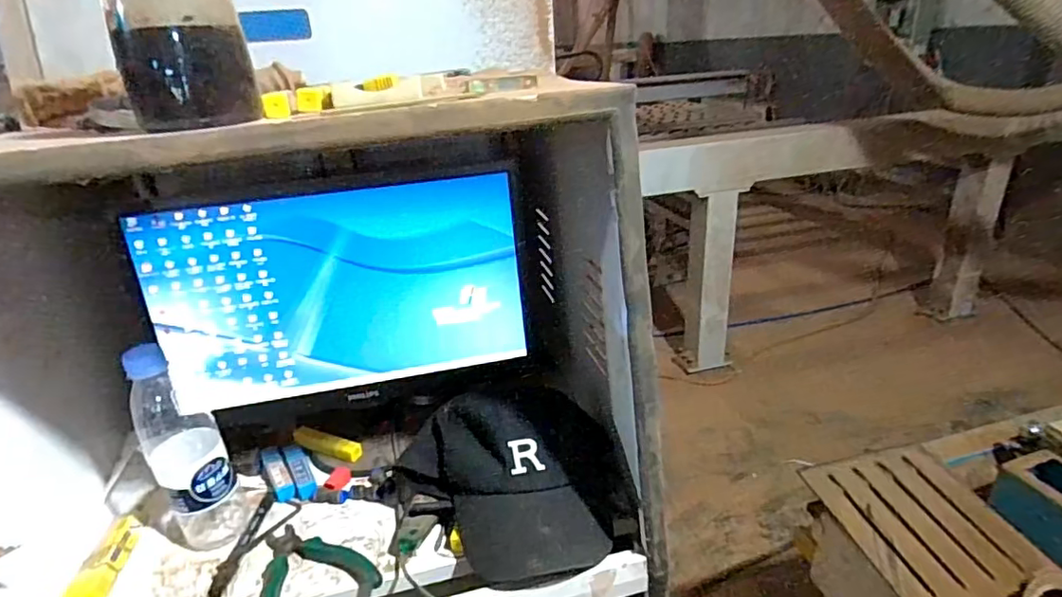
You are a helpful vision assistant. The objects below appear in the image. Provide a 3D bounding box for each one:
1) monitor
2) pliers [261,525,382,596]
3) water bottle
[{"bbox_3d":[-0.214,0.005,0.668,0.407,0.261,0.052,-9,26,-10],"label":"monitor"},{"bbox_3d":[-0.222,0.258,0.535,0.144,0.029,0.099,19,34,40],"label":"pliers"},{"bbox_3d":[-0.341,0.151,0.561,0.068,0.219,0.056,-23,31,-34],"label":"water bottle"}]

